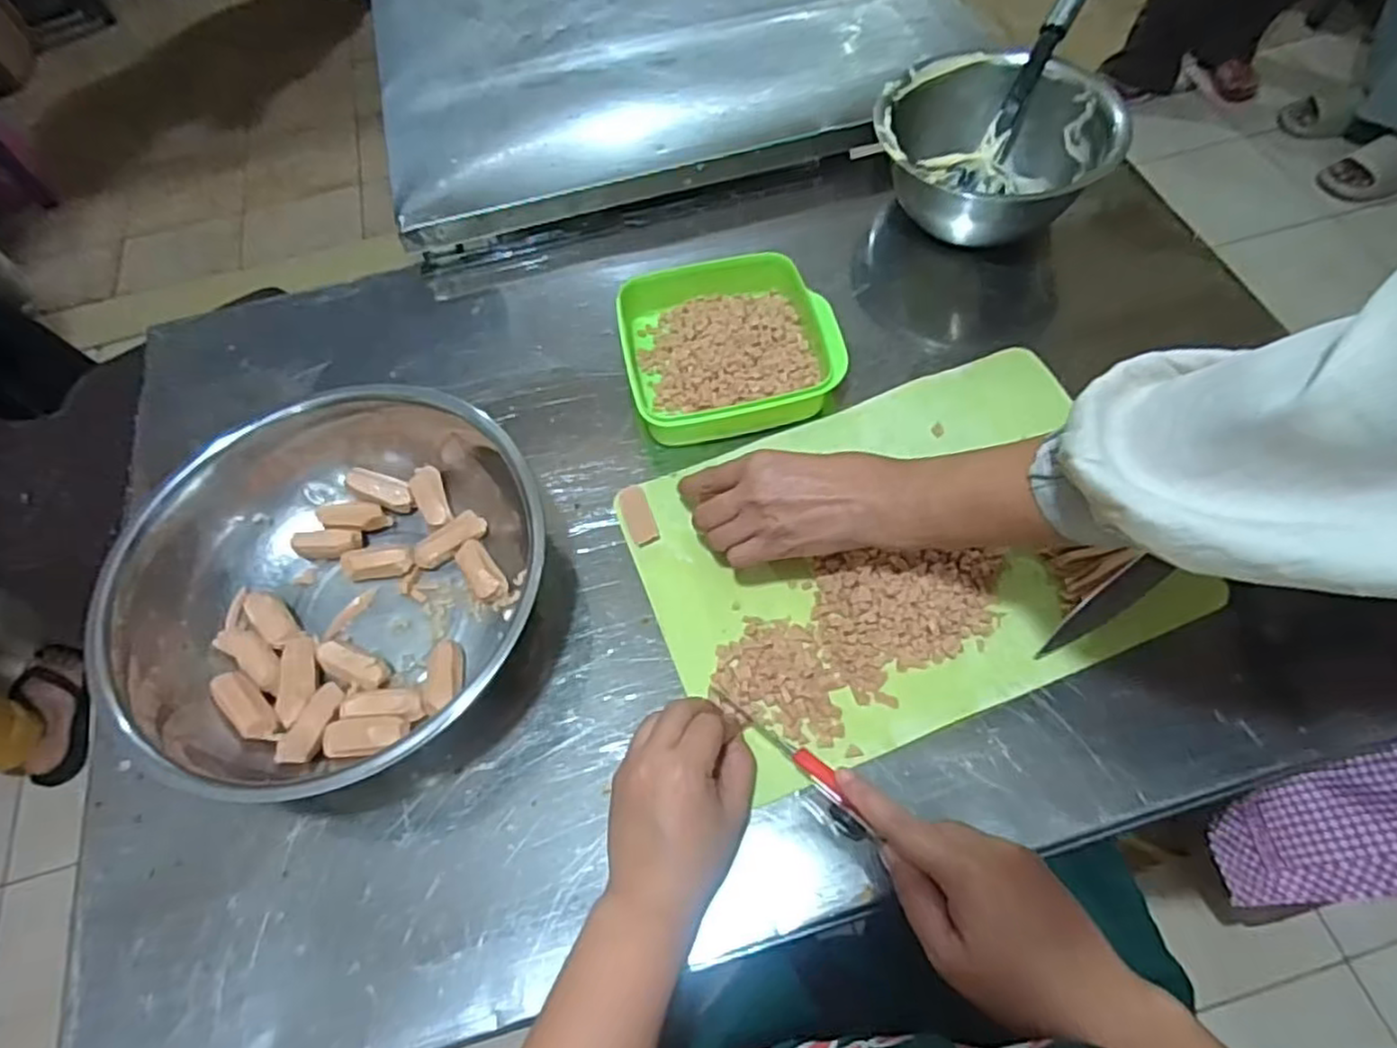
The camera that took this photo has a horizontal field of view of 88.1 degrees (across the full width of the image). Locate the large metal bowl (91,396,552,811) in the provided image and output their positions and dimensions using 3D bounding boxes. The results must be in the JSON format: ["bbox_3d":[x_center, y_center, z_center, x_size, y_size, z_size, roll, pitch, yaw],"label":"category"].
[{"bbox_3d":[-0.219,0.038,0.458,0.246,0.088,0.253,-1,62,2],"label":"large metal bowl"}]

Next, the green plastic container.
[{"bbox_3d":[0.023,-0.138,0.563,0.156,0.040,0.152,-12,63,-3],"label":"green plastic container"}]

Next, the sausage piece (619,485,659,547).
[{"bbox_3d":[-0.043,-0.007,0.513,0.018,0.004,0.048,-18,63,-7],"label":"sausage piece"}]

